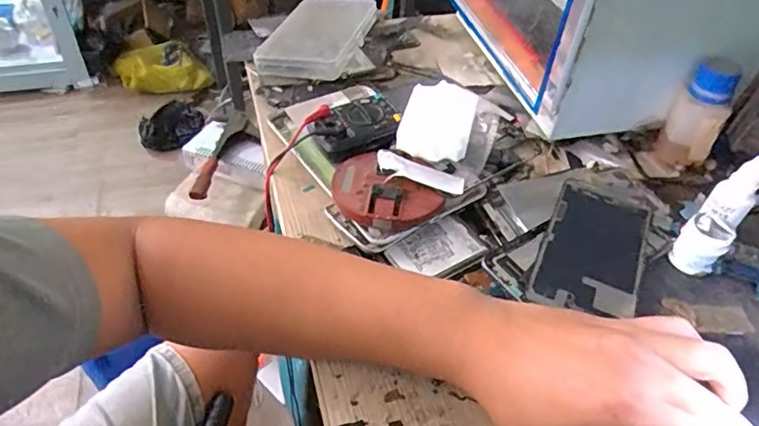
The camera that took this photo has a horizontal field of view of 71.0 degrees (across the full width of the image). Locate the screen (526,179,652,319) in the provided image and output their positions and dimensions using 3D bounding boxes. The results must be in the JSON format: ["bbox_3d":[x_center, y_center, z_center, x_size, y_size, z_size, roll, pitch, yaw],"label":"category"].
[{"bbox_3d":[0.169,0.026,0.418,0.072,0.004,0.151,20,45,17],"label":"screen"}]

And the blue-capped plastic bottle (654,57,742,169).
[{"bbox_3d":[0.313,-0.095,0.525,0.047,0.103,0.047,28,49,22],"label":"blue-capped plastic bottle"}]

